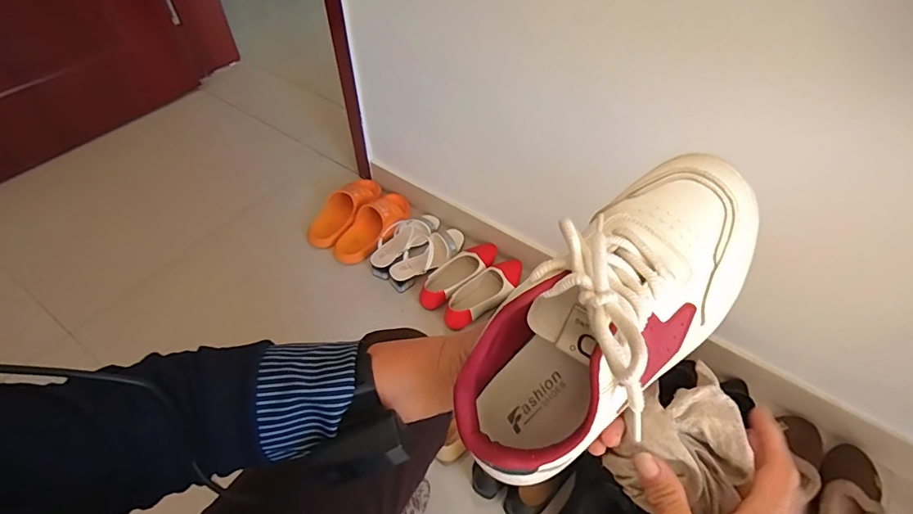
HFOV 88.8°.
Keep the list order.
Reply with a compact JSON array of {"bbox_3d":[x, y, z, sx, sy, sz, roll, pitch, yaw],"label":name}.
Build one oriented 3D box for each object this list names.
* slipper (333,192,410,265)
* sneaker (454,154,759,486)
[{"bbox_3d":[-0.217,-0.078,1.244,0.111,0.070,0.250,33,60,21],"label":"slipper"},{"bbox_3d":[0.089,0.028,0.277,0.221,0.090,0.088,-47,62,7],"label":"sneaker"}]

